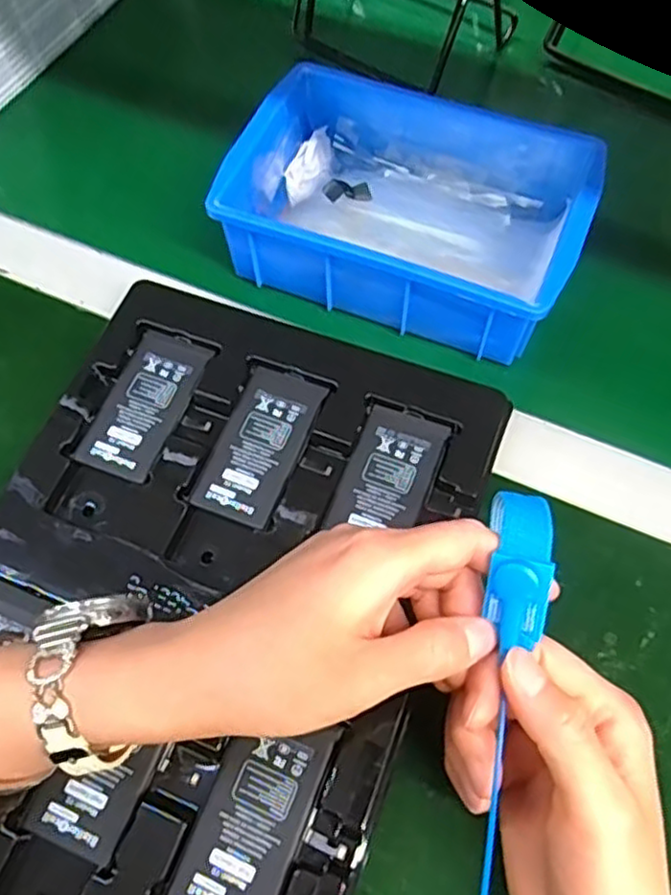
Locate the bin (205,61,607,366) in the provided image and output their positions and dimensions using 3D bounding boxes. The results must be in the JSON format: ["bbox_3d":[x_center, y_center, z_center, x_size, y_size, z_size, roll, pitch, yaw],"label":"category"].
[{"bbox_3d":[0.046,-0.148,0.423,0.201,0.062,0.145,20,67,11],"label":"bin"}]

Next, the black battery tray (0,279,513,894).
[{"bbox_3d":[-0.071,0.082,0.337,0.225,0.028,0.327,19,67,11],"label":"black battery tray"}]

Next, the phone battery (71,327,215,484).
[{"bbox_3d":[-0.104,-0.025,0.379,0.043,0.004,0.085,20,67,11],"label":"phone battery"}]

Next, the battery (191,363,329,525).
[{"bbox_3d":[-0.039,-0.002,0.366,0.042,0.004,0.086,20,67,11],"label":"battery"}]

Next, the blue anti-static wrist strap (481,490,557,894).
[{"bbox_3d":[0.057,0.160,0.250,0.023,0.028,0.291,6,81,5],"label":"blue anti-static wrist strap"}]

